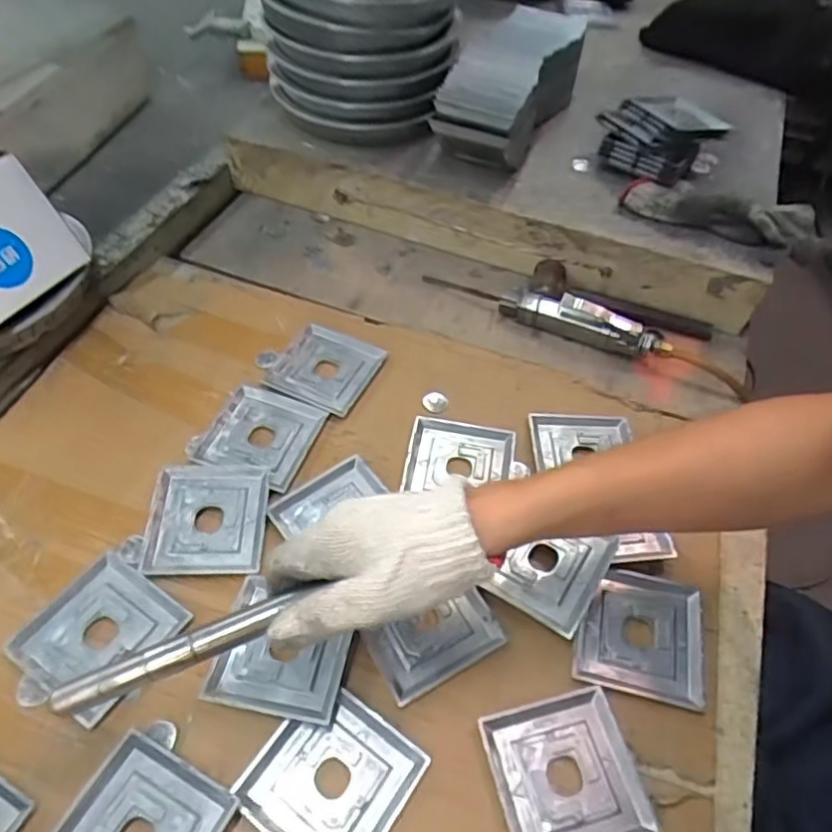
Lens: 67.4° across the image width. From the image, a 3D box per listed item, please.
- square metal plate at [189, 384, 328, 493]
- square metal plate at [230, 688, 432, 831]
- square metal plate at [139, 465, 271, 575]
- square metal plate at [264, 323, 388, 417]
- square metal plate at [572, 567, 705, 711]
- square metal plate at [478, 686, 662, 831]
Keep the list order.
[{"bbox_3d":[-0.134,0.016,0.547,0.092,0.008,0.090,18,54,11],"label":"square metal plate"},{"bbox_3d":[-0.052,0.225,0.389,0.089,0.005,0.089,29,57,18],"label":"square metal plate"},{"bbox_3d":[-0.165,0.079,0.496,0.089,0.010,0.094,0,53,-3],"label":"square metal plate"},{"bbox_3d":[-0.086,-0.046,0.599,0.089,0.009,0.090,21,54,12],"label":"square metal plate"},{"bbox_3d":[0.163,0.157,0.454,0.089,0.008,0.088,13,53,7],"label":"square metal plate"},{"bbox_3d":[0.096,0.228,0.396,0.089,0.004,0.089,-10,54,-11],"label":"square metal plate"}]

